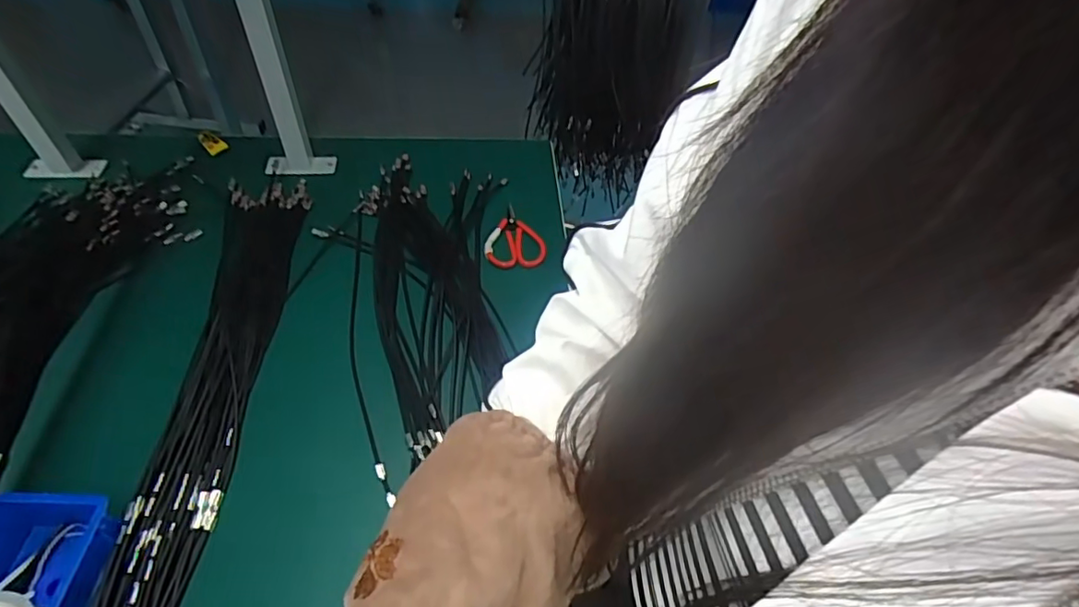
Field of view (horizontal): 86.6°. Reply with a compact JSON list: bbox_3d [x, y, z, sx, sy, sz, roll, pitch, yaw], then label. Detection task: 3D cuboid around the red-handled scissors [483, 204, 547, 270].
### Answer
[{"bbox_3d":[-0.035,-0.098,0.802,0.081,0.009,0.118,0,50,-6],"label":"red-handled scissors"}]

